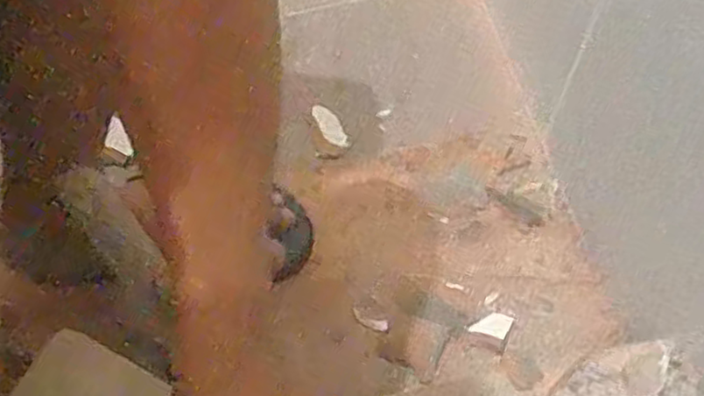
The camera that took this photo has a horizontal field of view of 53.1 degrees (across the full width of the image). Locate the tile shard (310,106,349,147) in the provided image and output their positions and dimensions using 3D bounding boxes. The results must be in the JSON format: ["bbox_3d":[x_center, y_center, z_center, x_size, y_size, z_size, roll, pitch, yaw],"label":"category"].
[{"bbox_3d":[-0.024,-0.079,0.769,0.022,0.006,0.059,-27,64,-13],"label":"tile shard"}]

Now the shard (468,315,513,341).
[{"bbox_3d":[0.127,0.114,0.640,0.034,0.004,0.027,19,63,10],"label":"shard"}]

